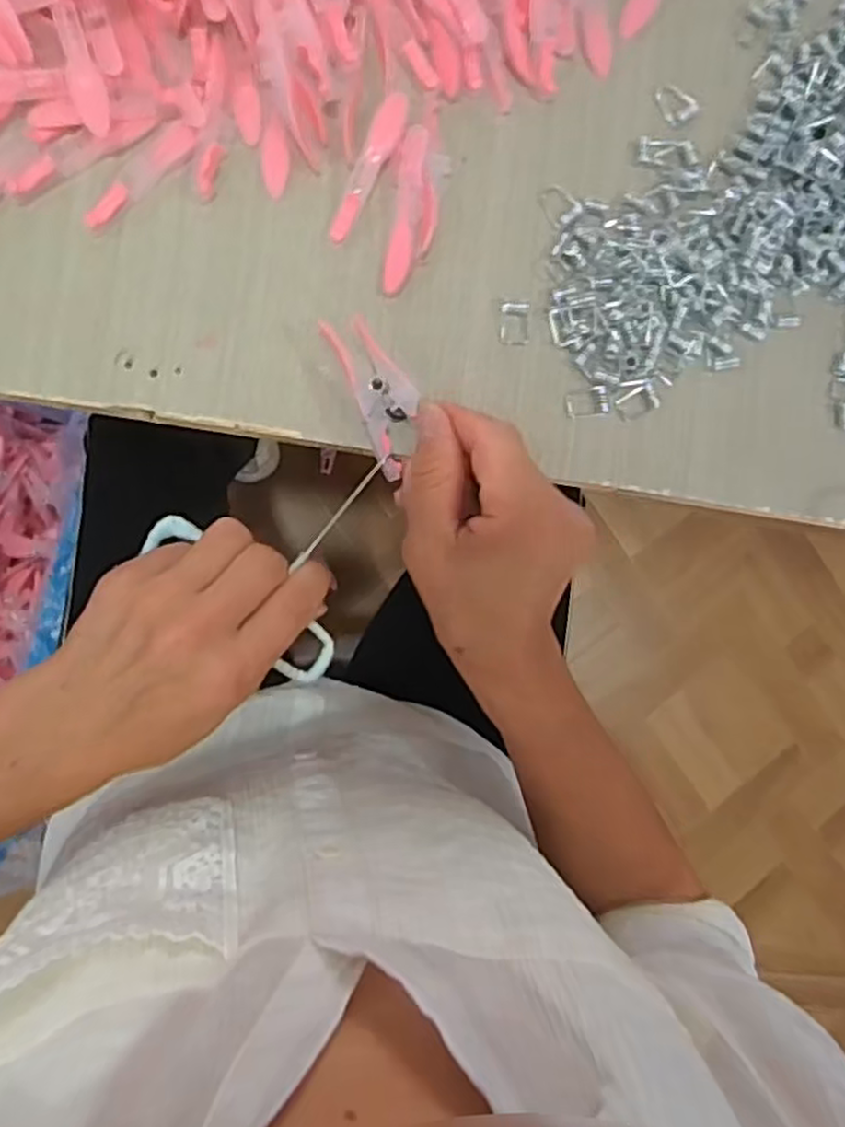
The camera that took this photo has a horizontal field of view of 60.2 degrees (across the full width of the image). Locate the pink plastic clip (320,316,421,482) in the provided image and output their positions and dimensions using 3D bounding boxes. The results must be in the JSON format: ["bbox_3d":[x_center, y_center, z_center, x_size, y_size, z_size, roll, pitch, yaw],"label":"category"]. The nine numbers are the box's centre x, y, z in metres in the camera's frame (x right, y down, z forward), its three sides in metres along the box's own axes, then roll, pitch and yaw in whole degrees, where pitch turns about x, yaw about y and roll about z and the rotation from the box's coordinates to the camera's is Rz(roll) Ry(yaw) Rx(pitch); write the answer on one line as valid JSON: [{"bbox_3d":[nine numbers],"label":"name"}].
[{"bbox_3d":[-0.019,-0.078,0.332,0.029,0.012,0.074,-20,95,-9],"label":"pink plastic clip"}]

